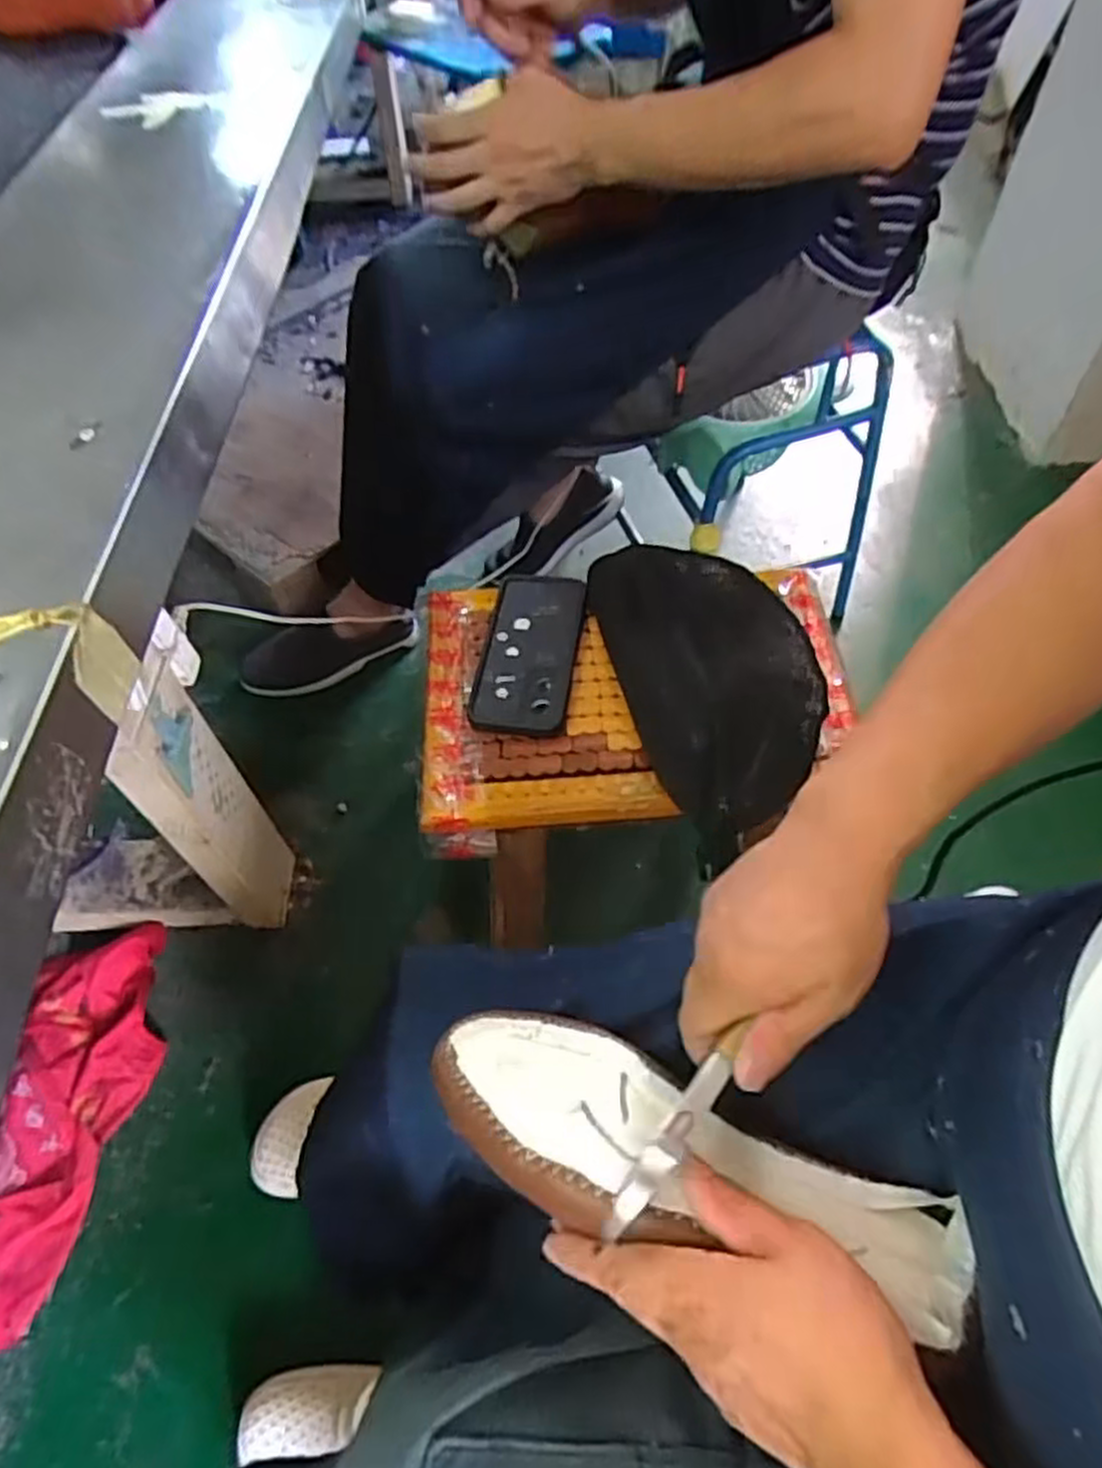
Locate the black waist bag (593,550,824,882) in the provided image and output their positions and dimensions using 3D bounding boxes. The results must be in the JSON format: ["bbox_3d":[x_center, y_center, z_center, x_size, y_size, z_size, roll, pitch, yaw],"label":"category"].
[{"bbox_3d":[0.130,-0.057,0.662,0.154,0.066,0.299,-10,55,-6],"label":"black waist bag"}]

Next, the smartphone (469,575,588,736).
[{"bbox_3d":[-0.019,-0.072,0.694,0.079,0.015,0.164,9,59,4],"label":"smartphone"}]

